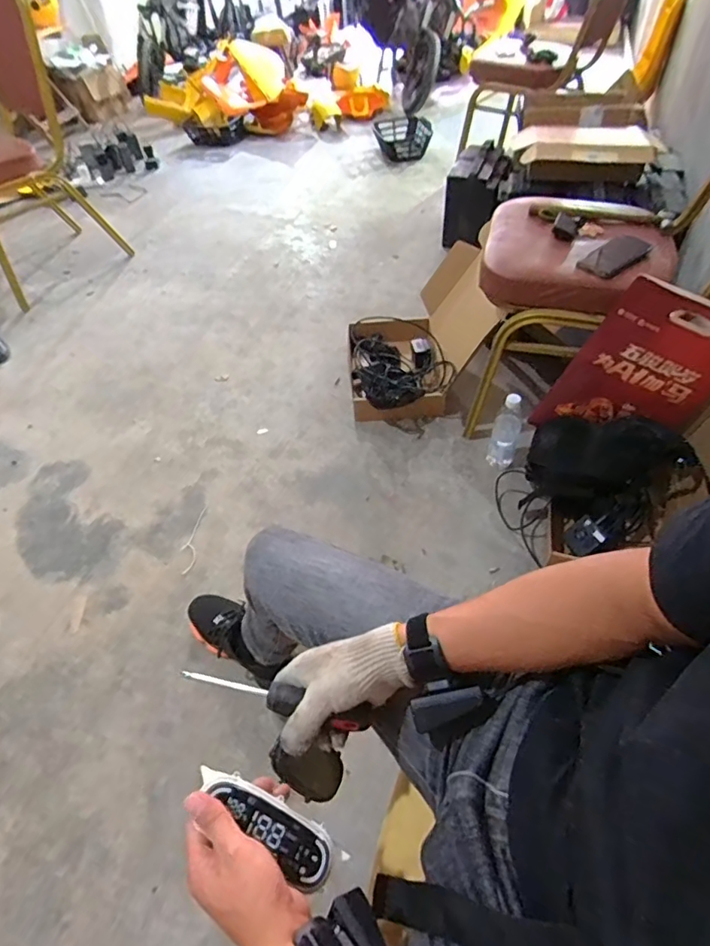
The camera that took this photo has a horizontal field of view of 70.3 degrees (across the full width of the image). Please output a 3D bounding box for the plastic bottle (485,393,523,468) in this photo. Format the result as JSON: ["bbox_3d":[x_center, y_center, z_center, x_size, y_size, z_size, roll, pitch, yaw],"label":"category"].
[{"bbox_3d":[0.378,-0.103,1.263,0.066,0.220,0.057,13,52,13],"label":"plastic bottle"}]

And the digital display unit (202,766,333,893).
[{"bbox_3d":[-0.077,0.299,0.437,0.131,0.020,0.039,33,57,10],"label":"digital display unit"}]

